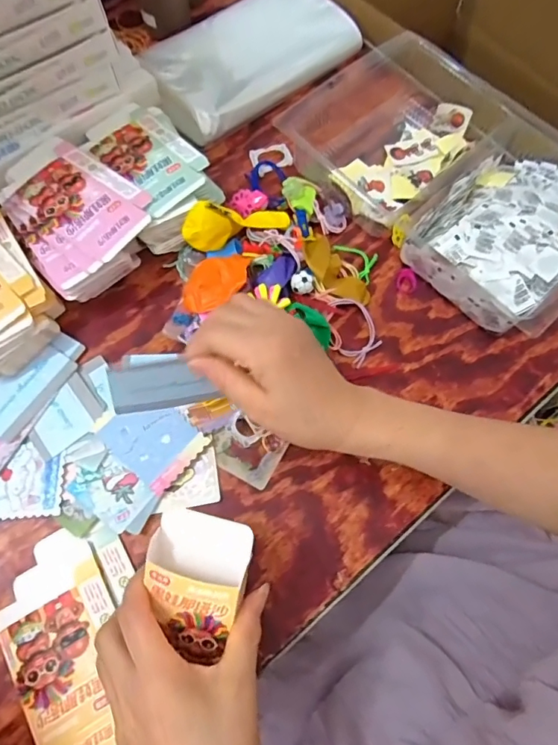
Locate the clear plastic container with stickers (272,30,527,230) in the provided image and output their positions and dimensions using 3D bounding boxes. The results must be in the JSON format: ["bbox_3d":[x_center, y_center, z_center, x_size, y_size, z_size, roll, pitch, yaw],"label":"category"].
[{"bbox_3d":[0.114,-0.272,0.520,0.188,0.054,0.186,-40,74,-15],"label":"clear plastic container with stickers"}]

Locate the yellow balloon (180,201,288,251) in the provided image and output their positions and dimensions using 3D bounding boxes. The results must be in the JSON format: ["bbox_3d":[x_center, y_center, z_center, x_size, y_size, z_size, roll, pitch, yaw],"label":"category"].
[{"bbox_3d":[-0.037,-0.145,0.465,0.110,0.040,0.026,-19,68,-35],"label":"yellow balloon"}]

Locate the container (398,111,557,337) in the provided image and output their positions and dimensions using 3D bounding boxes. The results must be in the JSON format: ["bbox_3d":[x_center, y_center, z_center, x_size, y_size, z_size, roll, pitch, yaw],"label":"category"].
[{"bbox_3d":[0.232,-0.143,0.475,0.203,0.052,0.175,-39,74,-14],"label":"container"}]

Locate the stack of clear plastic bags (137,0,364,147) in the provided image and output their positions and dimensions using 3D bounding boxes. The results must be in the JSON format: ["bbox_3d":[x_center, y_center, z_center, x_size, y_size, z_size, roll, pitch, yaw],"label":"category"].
[{"bbox_3d":[-0.041,-0.384,0.573,0.249,0.036,0.164,-41,74,-15],"label":"stack of clear plastic bags"}]

